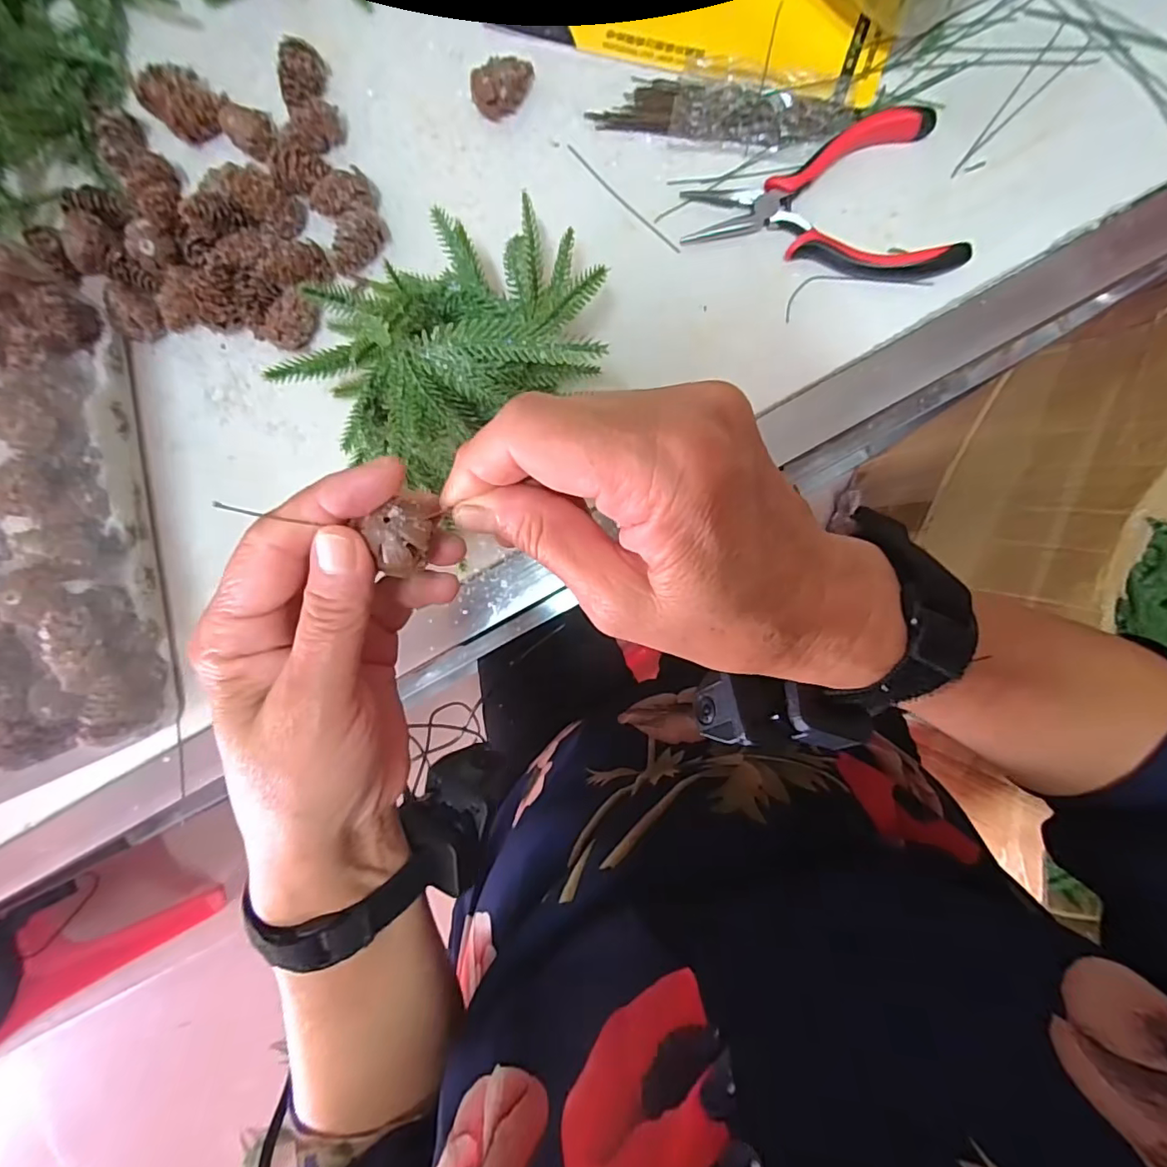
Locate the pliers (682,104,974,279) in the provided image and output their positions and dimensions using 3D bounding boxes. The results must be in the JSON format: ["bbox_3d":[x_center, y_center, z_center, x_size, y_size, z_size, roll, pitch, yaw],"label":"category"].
[{"bbox_3d":[0.122,-0.189,0.286,0.127,0.011,0.082,-13,88,5],"label":"pliers"}]

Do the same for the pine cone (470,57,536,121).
[{"bbox_3d":[-0.043,-0.273,0.302,0.035,0.019,0.019,-17,88,5],"label":"pine cone"}]

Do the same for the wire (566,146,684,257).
[{"bbox_3d":[0.021,-0.211,0.300,0.004,0.004,0.086,-44,86,4],"label":"wire"}]

